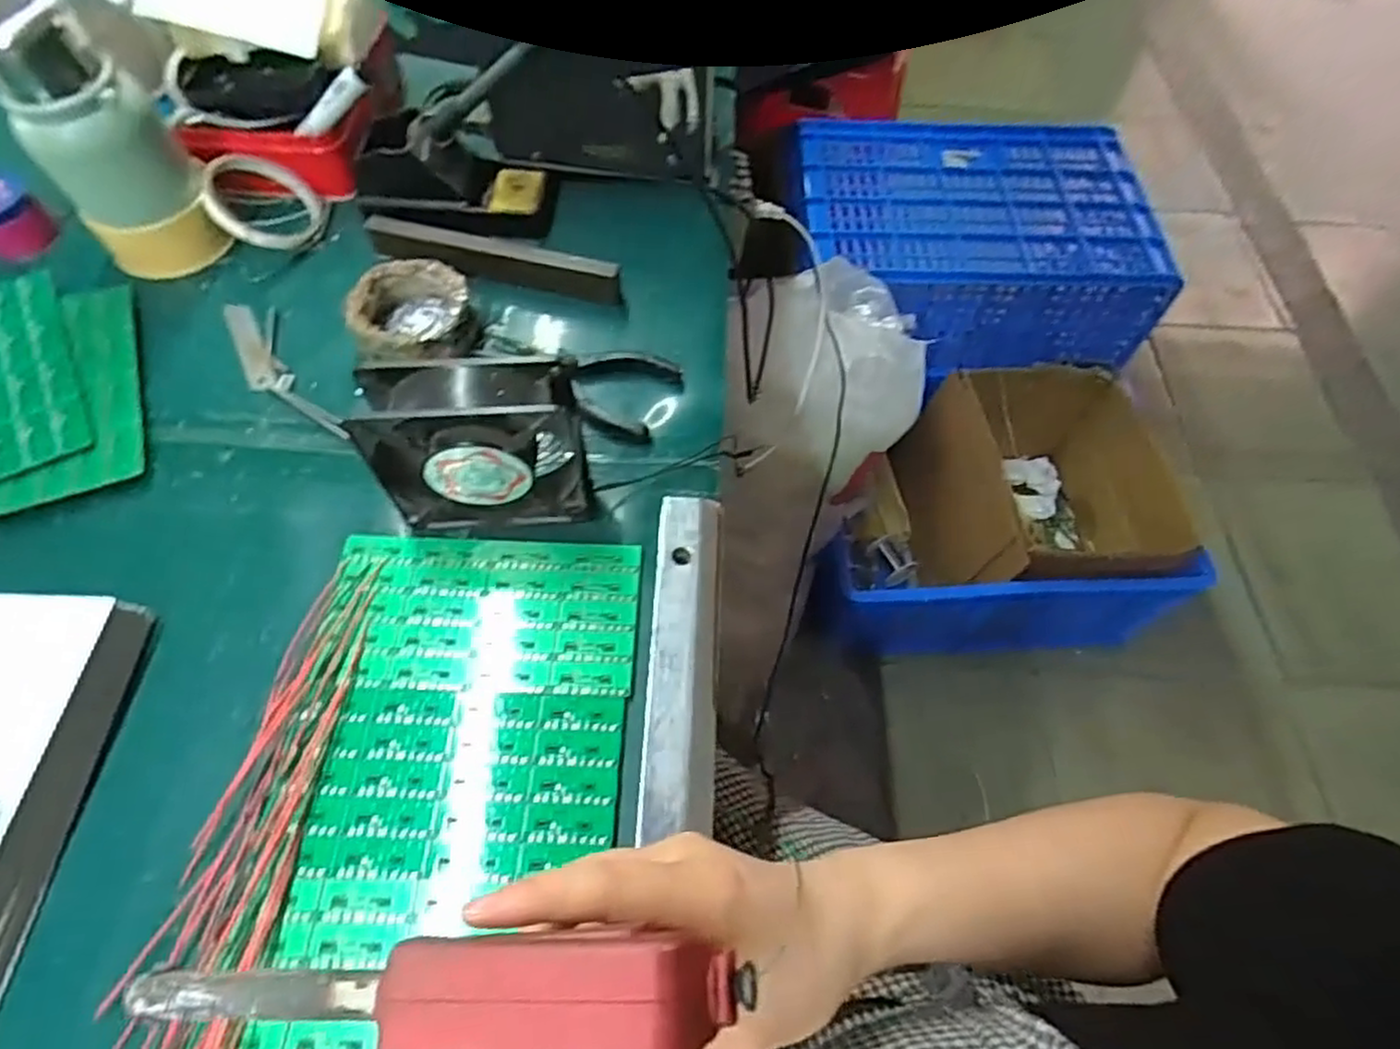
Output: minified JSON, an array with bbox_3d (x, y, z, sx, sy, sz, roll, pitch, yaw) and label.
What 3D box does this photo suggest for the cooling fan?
[{"bbox_3d":[-0.134,-0.046,0.455,0.124,0.114,0.051,-4,60,-5],"label":"cooling fan"}]

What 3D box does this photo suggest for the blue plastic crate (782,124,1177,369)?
[{"bbox_3d":[0.434,-0.473,1.239,0.575,0.213,0.386,3,59,-1],"label":"blue plastic crate"}]

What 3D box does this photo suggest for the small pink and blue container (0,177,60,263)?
[{"bbox_3d":[-0.555,-0.247,0.592,0.057,0.044,0.053,38,65,18],"label":"small pink and blue container"}]

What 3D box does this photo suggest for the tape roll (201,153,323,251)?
[{"bbox_3d":[-0.359,-0.266,0.608,0.085,0.012,0.072,5,76,-41],"label":"tape roll"}]

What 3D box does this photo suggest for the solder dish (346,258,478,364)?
[{"bbox_3d":[-0.215,-0.155,0.557,0.083,0.041,0.086,1,59,-2],"label":"solder dish"}]

